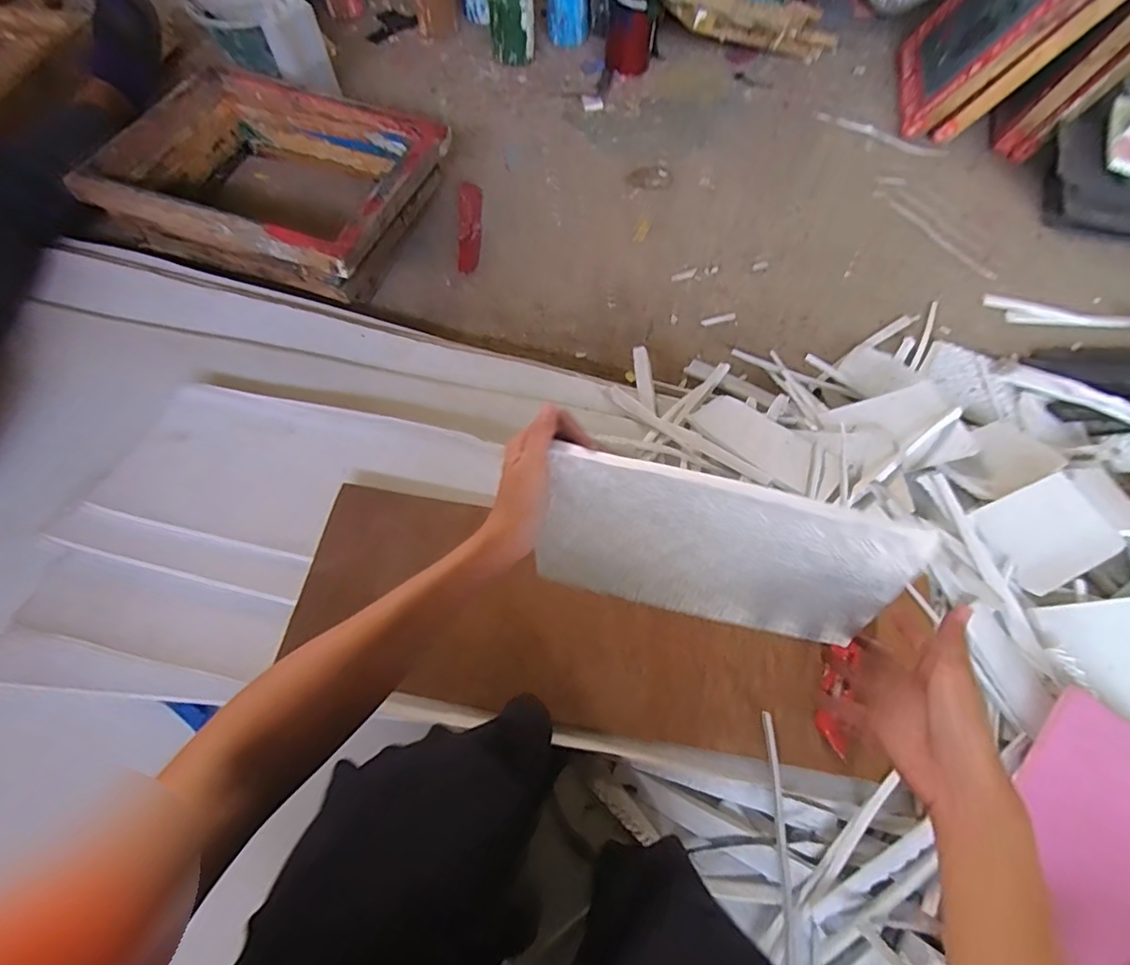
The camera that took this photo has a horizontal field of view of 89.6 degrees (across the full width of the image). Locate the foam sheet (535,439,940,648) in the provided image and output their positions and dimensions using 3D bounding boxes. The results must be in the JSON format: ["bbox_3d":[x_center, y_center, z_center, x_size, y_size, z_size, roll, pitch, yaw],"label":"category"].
[{"bbox_3d":[0.111,0.058,0.439,0.258,0.162,0.012,14,49,9],"label":"foam sheet"}]

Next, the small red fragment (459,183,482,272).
[{"bbox_3d":[-0.186,-0.502,1.106,0.043,0.008,0.238,-2,64,0],"label":"small red fragment"}]

